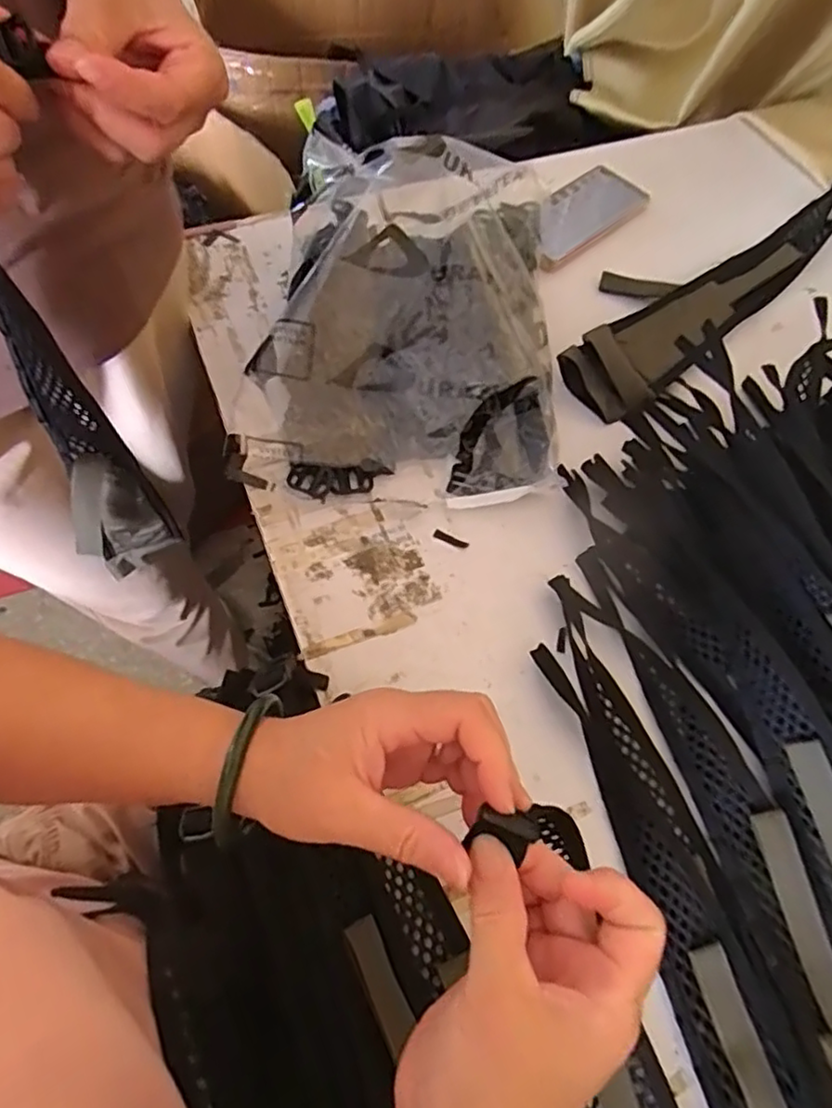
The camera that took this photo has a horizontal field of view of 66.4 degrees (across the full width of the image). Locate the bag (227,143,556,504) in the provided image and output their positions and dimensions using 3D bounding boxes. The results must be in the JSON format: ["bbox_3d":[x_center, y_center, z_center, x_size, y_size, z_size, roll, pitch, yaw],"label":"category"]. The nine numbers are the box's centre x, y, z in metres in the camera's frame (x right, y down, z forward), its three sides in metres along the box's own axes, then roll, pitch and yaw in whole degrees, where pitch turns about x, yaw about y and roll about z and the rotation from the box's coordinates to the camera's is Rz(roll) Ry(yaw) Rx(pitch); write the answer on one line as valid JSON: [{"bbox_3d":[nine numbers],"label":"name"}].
[{"bbox_3d":[-0.012,-0.207,0.531,0.258,0.123,0.310,2,64,-3],"label":"bag"}]

